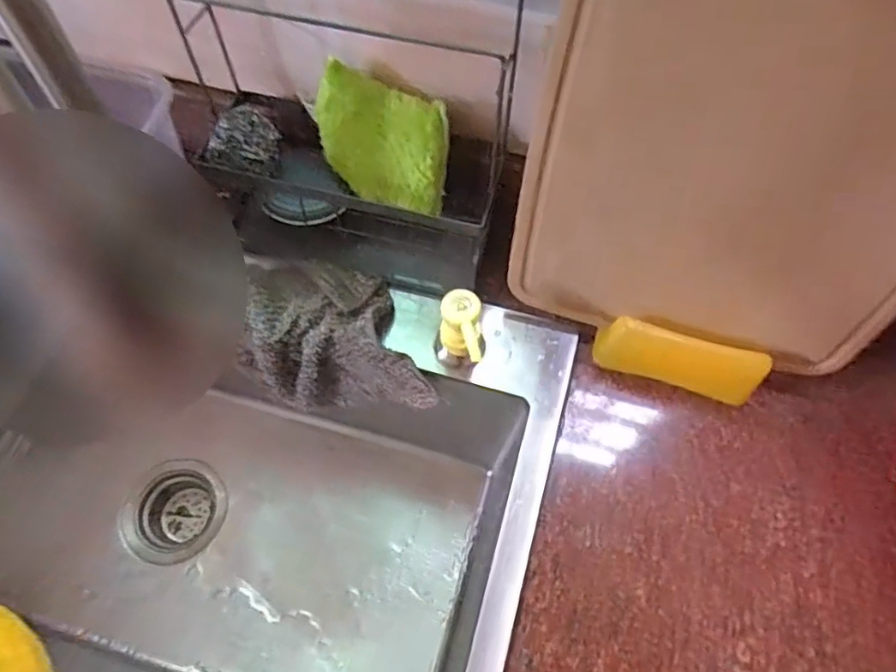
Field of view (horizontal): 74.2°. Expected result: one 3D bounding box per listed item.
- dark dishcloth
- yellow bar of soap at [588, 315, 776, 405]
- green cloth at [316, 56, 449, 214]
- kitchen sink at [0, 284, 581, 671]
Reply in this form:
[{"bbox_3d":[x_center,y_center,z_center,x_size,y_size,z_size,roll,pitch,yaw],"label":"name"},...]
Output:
[{"bbox_3d":[-0.114,0.005,0.550,0.186,0.125,0.096,9,64,5],"label":"dark dishcloth"},{"bbox_3d":[0.183,0.021,0.475,0.123,0.056,0.029,18,65,9],"label":"yellow bar of soap"},{"bbox_3d":[-0.052,-0.153,0.472,0.103,0.100,0.016,17,39,8],"label":"green cloth"},{"bbox_3d":[-0.284,0.128,0.559,0.712,0.233,0.392,14,65,7],"label":"kitchen sink"}]

